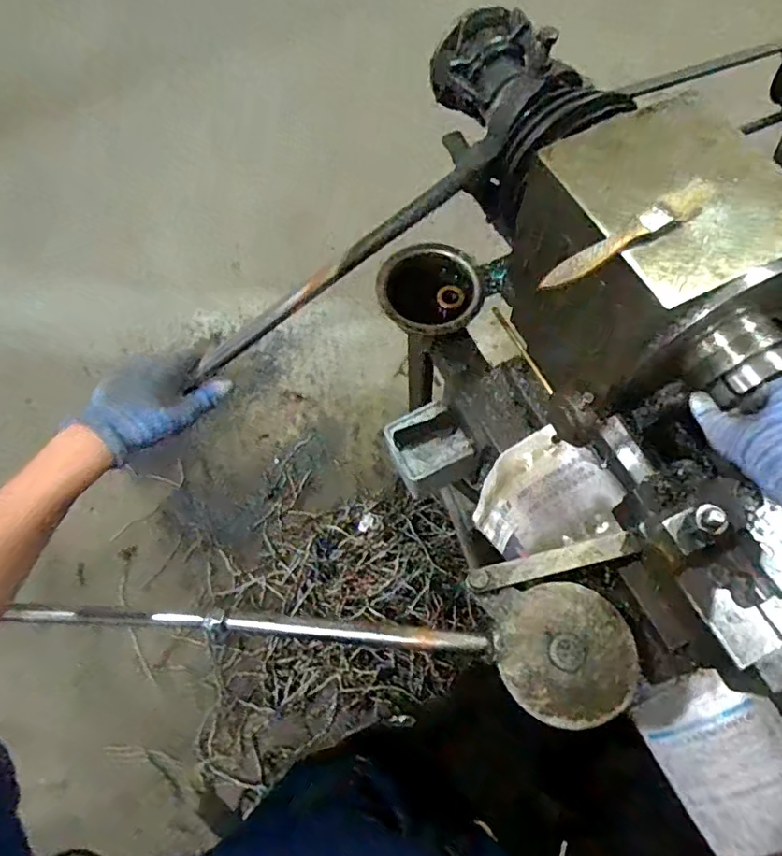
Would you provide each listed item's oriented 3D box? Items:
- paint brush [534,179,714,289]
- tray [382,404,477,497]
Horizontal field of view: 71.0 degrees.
[{"bbox_3d":[0.171,-0.137,0.393,0.151,0.011,0.022,-33,69,-12],"label":"paint brush"},{"bbox_3d":[0.046,0.019,0.719,0.099,0.045,0.088,-30,69,-11],"label":"tray"}]

